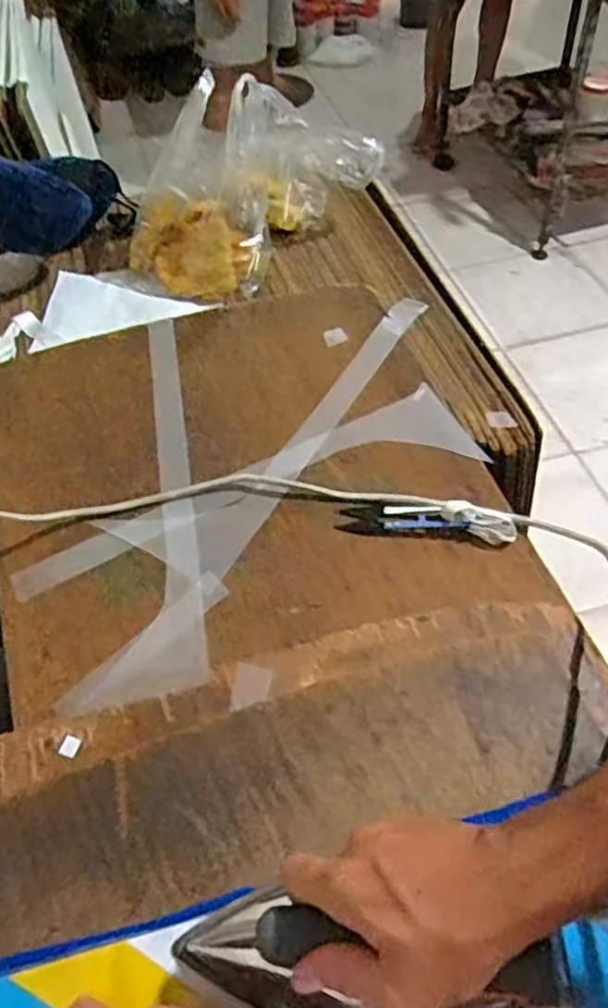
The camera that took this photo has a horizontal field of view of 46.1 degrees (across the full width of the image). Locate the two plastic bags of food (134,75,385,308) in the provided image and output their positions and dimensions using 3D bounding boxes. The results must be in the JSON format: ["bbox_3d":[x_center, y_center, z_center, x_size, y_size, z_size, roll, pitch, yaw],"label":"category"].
[{"bbox_3d":[-0.077,-0.394,0.865,0.311,0.160,0.204,-31,57,-19],"label":"two plastic bags of food"}]

